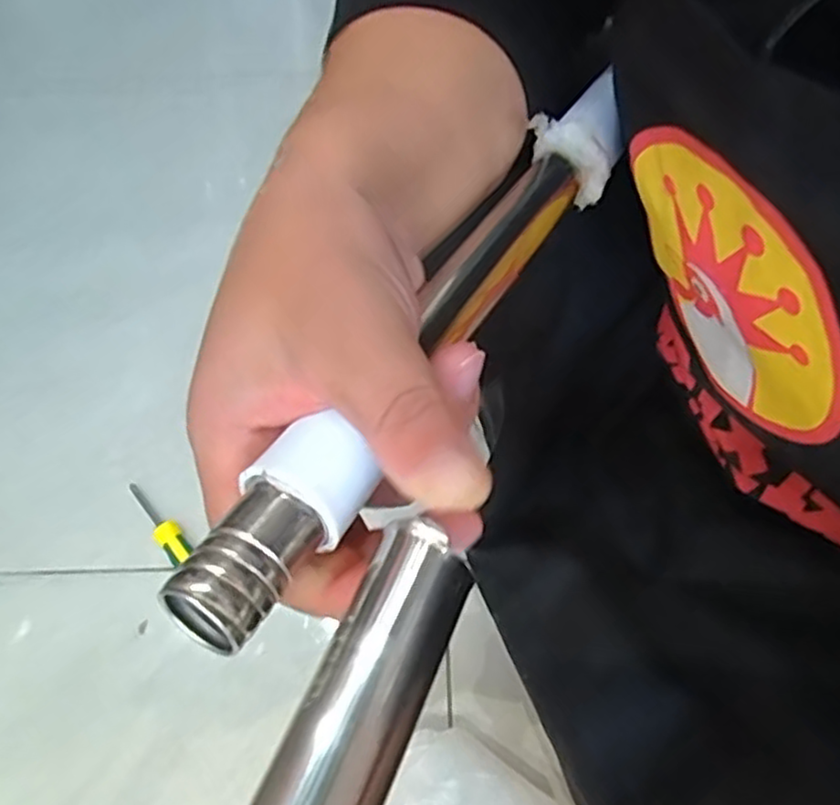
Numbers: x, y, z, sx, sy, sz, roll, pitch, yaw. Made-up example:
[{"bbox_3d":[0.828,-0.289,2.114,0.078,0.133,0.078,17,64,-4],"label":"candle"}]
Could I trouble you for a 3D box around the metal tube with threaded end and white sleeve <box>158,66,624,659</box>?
[{"bbox_3d":[0.016,-0.039,0.215,0.026,0.019,0.256,24,49,16],"label":"metal tube with threaded end and white sleeve"}]

